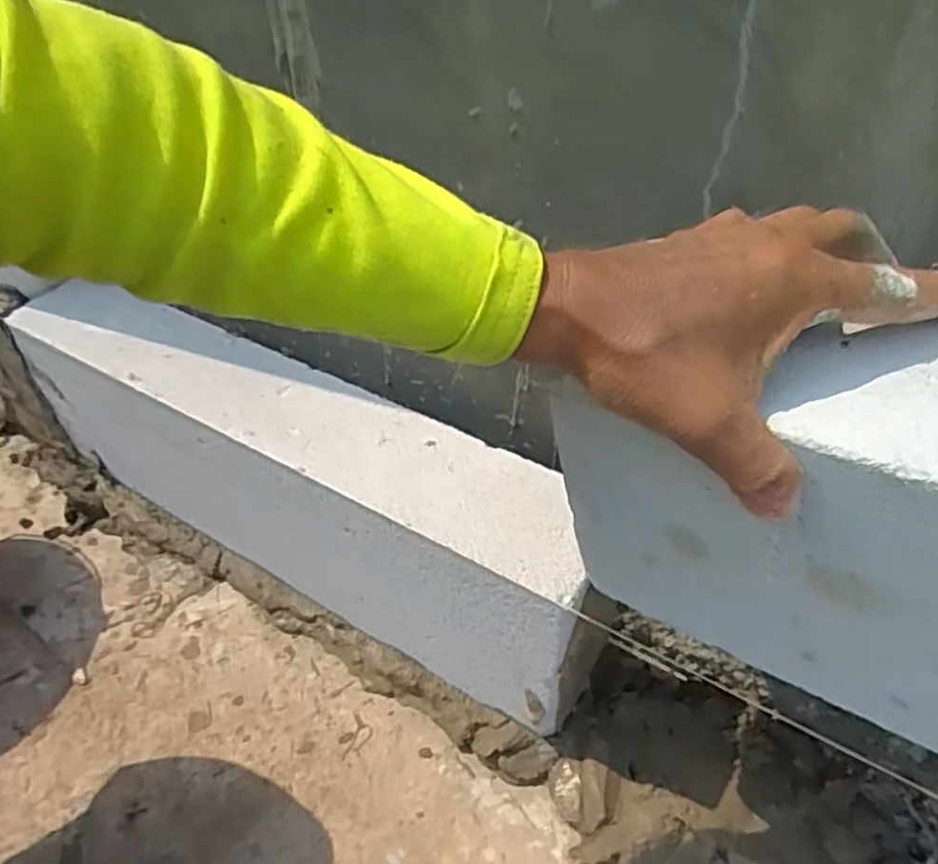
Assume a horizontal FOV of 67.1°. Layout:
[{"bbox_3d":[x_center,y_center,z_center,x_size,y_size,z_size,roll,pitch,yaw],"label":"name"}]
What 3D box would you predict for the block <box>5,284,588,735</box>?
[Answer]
[{"bbox_3d":[-0.166,0.051,0.649,0.594,0.225,0.107,24,49,23],"label":"block"}]

